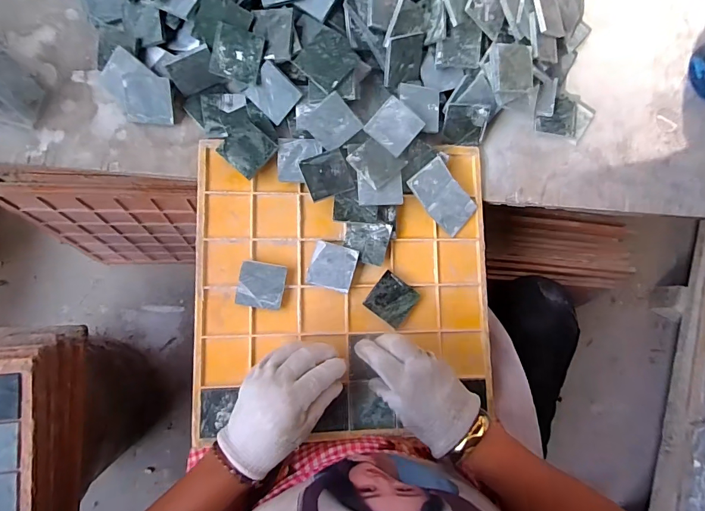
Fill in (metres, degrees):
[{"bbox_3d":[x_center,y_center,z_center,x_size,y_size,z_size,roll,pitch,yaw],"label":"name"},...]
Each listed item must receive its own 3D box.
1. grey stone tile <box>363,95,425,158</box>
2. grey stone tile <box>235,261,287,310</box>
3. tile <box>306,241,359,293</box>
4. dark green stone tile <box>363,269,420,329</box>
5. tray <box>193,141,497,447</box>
[{"bbox_3d":[0.047,-0.143,0.439,0.049,0.006,0.051,41,80,0],"label":"grey stone tile"},{"bbox_3d":[-0.099,0.033,0.437,0.050,0.012,0.048,9,82,-5],"label":"grey stone tile"},{"bbox_3d":[-0.022,0.013,0.448,0.049,0.014,0.048,15,81,-4],"label":"tile"},{"bbox_3d":[0.045,0.049,0.450,0.048,0.011,0.049,39,80,0],"label":"dark green stone tile"},{"bbox_3d":[-0.006,0.038,0.438,0.320,0.028,0.305,0,89,-5],"label":"tray"}]

